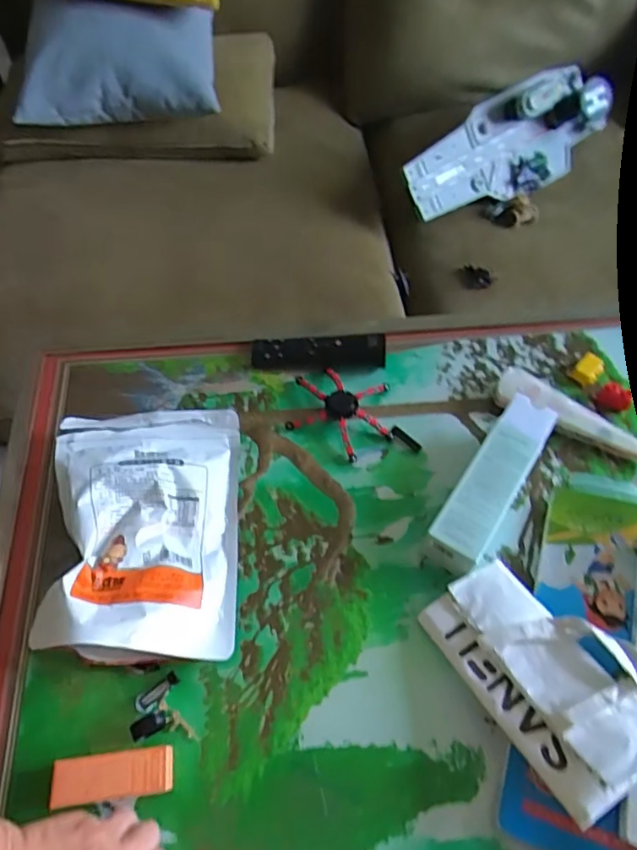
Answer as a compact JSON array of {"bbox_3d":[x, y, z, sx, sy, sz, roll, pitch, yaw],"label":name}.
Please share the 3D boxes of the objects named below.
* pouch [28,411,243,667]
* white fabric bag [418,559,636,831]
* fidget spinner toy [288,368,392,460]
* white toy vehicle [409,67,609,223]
[{"bbox_3d":[-0.154,0.087,0.504,0.164,0.038,0.234,9,51,-19],"label":"pouch"},{"bbox_3d":[0.181,0.196,0.449,0.112,0.041,0.178,-34,47,-11],"label":"white fabric bag"},{"bbox_3d":[0.026,-0.016,0.596,0.111,0.018,0.099,17,60,8],"label":"fidget spinner toy"},{"bbox_3d":[0.419,-0.608,1.229,0.514,0.130,0.217,-31,108,-14],"label":"white toy vehicle"}]

